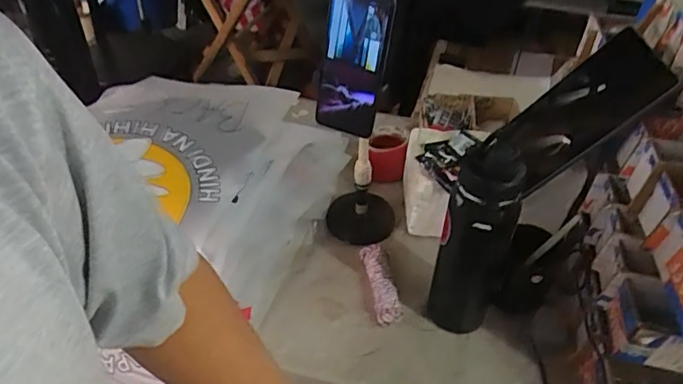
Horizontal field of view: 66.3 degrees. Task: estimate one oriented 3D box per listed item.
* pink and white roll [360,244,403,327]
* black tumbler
[{"bbox_3d":[0.055,0.127,0.729,0.033,0.028,0.131,-4,42,-9],"label":"pink and white roll"},{"bbox_3d":[0.157,0.075,0.630,0.079,0.289,0.070,21,44,19],"label":"black tumbler"}]

